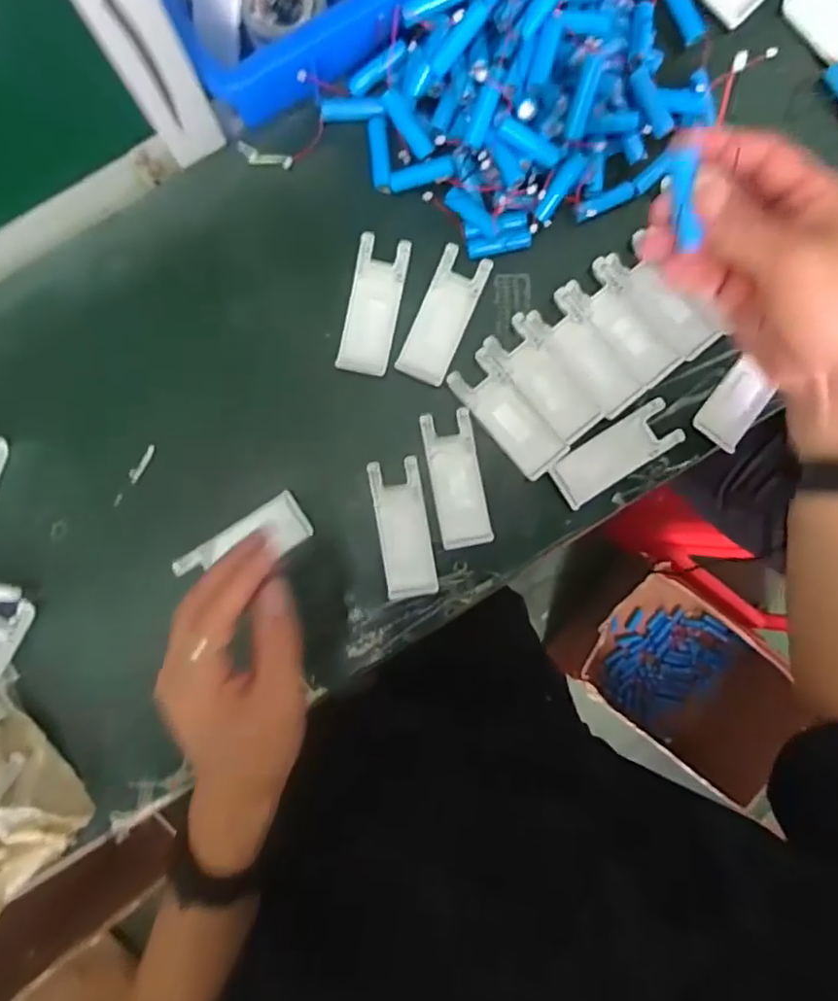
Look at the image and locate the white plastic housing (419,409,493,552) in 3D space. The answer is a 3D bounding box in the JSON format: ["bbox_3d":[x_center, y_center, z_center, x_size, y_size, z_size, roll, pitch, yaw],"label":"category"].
[{"bbox_3d":[0.030,-0.016,0.465,0.039,0.006,0.103,-11,90,-1],"label":"white plastic housing"}]

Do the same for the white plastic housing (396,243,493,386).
[{"bbox_3d":[0.019,-0.143,0.467,0.038,0.004,0.103,24,89,0],"label":"white plastic housing"}]

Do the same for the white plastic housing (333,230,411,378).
[{"bbox_3d":[-0.035,-0.151,0.465,0.039,0.006,0.104,11,89,0],"label":"white plastic housing"}]

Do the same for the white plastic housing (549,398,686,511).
[{"bbox_3d":[0.153,-0.037,0.467,0.103,0.005,0.040,-33,90,-1],"label":"white plastic housing"}]

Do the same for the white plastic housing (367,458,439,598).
[{"bbox_3d":[-0.011,0.022,0.463,0.039,0.008,0.105,-9,90,-1],"label":"white plastic housing"}]

